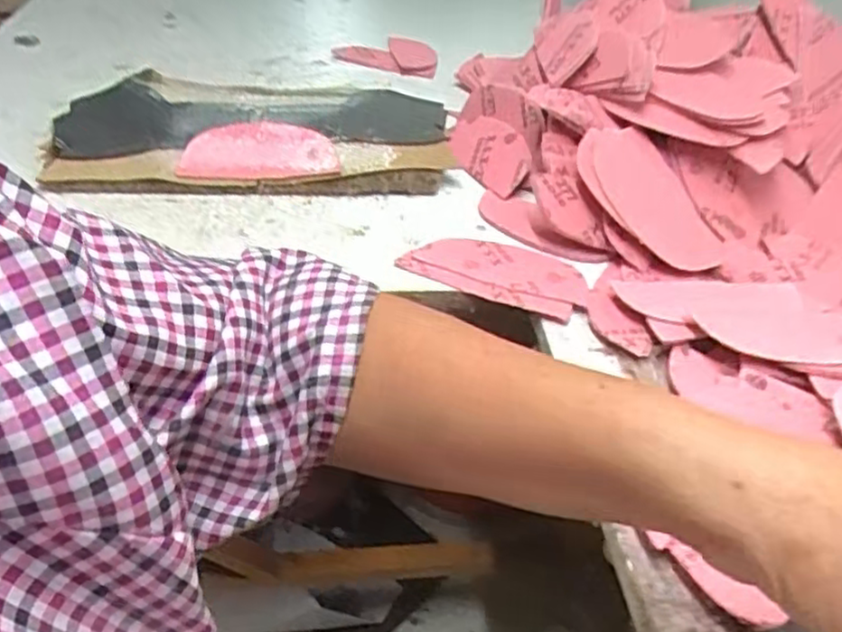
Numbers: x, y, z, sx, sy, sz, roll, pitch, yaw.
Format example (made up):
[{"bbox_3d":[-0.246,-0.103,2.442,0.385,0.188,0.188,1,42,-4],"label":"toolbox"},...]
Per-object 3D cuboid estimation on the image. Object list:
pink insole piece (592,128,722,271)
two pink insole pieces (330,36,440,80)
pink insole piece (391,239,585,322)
[{"bbox_3d":[0.193,-0.097,0.584,0.074,0.011,0.143,-22,71,-26],"label":"pink insole piece"},{"bbox_3d":[-0.042,-0.368,0.971,0.135,0.015,0.136,11,40,1],"label":"two pink insole pieces"},{"bbox_3d":[0.060,-0.038,0.551,0.141,0.013,0.073,16,42,16],"label":"pink insole piece"}]

